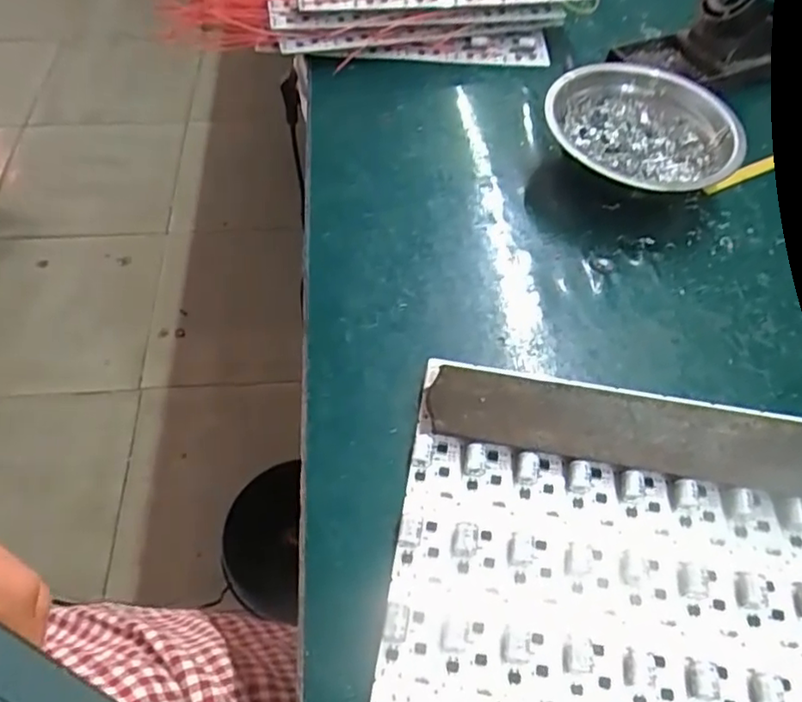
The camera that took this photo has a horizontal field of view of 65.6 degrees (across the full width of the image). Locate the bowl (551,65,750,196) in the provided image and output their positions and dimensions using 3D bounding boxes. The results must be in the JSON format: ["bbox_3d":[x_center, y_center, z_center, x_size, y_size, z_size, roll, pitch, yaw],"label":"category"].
[{"bbox_3d":[0.159,-0.141,0.419,0.119,0.046,0.120,1,56,-2],"label":"bowl"}]

